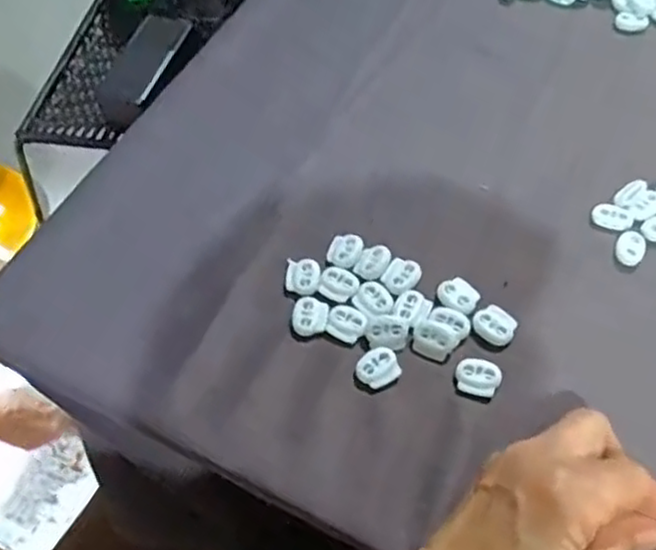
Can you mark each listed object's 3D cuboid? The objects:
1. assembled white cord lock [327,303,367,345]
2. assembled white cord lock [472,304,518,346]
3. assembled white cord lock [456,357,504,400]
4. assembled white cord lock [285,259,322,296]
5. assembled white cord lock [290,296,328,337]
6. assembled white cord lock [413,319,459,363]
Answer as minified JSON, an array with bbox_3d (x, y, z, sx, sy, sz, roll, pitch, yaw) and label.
[{"bbox_3d":[0.009,0.025,0.373,0.022,0.004,0.019,29,63,22],"label":"assembled white cord lock"},{"bbox_3d":[0.088,0.026,0.369,0.021,0.005,0.023,25,61,20],"label":"assembled white cord lock"},{"bbox_3d":[0.076,0.052,0.354,0.022,0.005,0.018,13,58,13],"label":"assembled white cord lock"},{"bbox_3d":[-0.014,0.000,0.392,0.020,0.004,0.023,3,56,7],"label":"assembled white cord lock"},{"bbox_3d":[-0.010,0.022,0.378,0.020,0.004,0.023,-3,56,3],"label":"assembled white cord lock"},{"bbox_3d":[0.055,0.033,0.364,0.022,0.004,0.020,21,60,17],"label":"assembled white cord lock"}]

